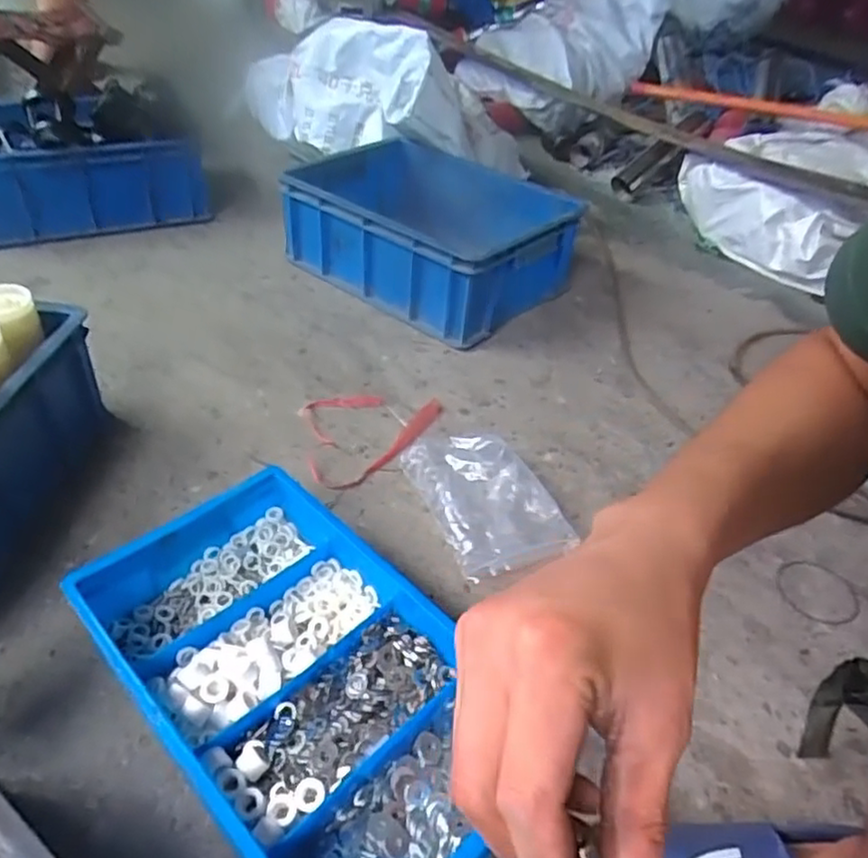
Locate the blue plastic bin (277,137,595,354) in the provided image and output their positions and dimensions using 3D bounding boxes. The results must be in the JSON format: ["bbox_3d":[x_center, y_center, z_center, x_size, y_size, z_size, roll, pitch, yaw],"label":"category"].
[{"bbox_3d":[0.008,-0.310,1.042,0.381,0.142,0.310,30,46,26],"label":"blue plastic bin"}]

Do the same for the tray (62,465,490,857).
[{"bbox_3d":[-0.098,0.190,0.495,0.195,0.090,0.339,-31,52,-34],"label":"tray"}]

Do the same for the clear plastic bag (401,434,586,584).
[{"bbox_3d":[0.055,0.070,0.685,0.125,0.046,0.187,-12,43,-19],"label":"clear plastic bag"}]

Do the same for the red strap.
[{"bbox_3d":[-0.064,0.005,0.775,0.168,0.008,0.158,3,40,-2],"label":"red strap"}]

